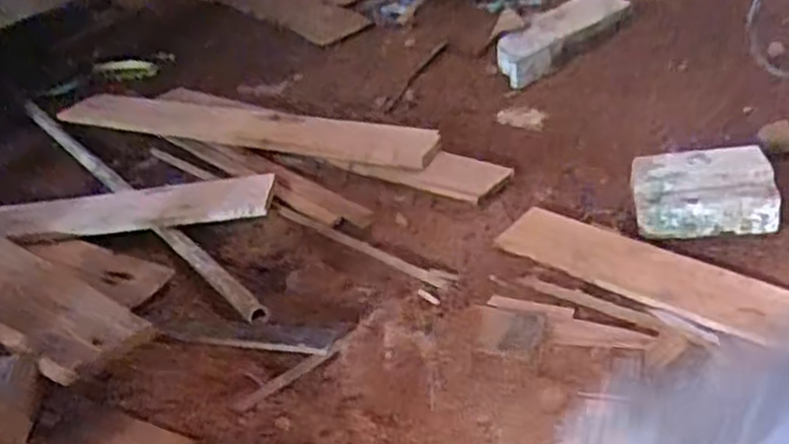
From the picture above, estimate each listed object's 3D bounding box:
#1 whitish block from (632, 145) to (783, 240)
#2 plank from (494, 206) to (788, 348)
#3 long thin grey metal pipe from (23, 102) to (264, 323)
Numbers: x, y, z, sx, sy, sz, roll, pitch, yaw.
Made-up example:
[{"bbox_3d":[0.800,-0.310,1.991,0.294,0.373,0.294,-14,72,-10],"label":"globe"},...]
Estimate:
[{"bbox_3d":[0.401,-0.038,1.019,0.172,0.071,0.120,0,33,13],"label":"whitish block"},{"bbox_3d":[0.313,0.058,0.948,0.403,0.015,0.106,21,43,38],"label":"plank"},{"bbox_3d":[-0.457,-0.073,1.284,0.032,0.020,0.956,-28,37,-28],"label":"long thin grey metal pipe"}]

